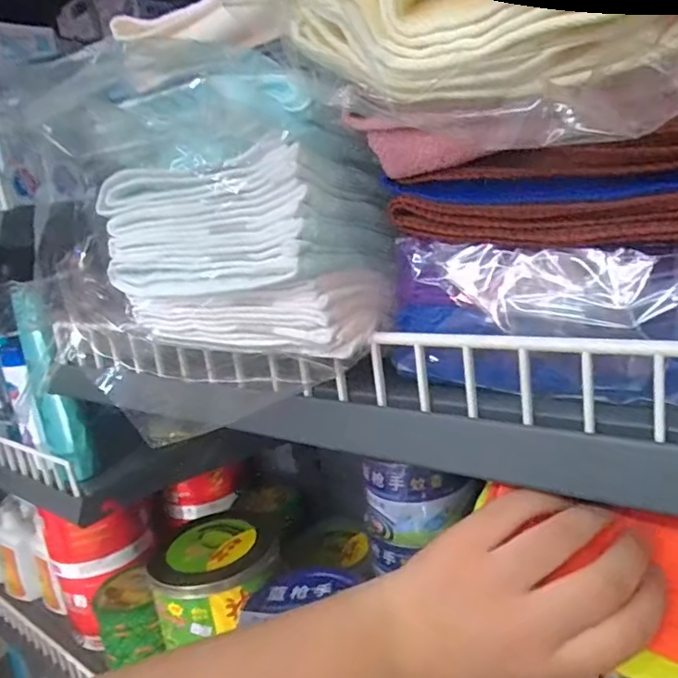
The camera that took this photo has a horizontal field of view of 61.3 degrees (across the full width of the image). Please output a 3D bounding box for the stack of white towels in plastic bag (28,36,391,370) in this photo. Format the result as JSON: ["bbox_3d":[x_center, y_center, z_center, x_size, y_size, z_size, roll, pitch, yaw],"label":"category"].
[{"bbox_3d":[-0.088,-0.084,0.357,0.233,0.174,0.075,1,16,35],"label":"stack of white towels in plastic bag"}]

